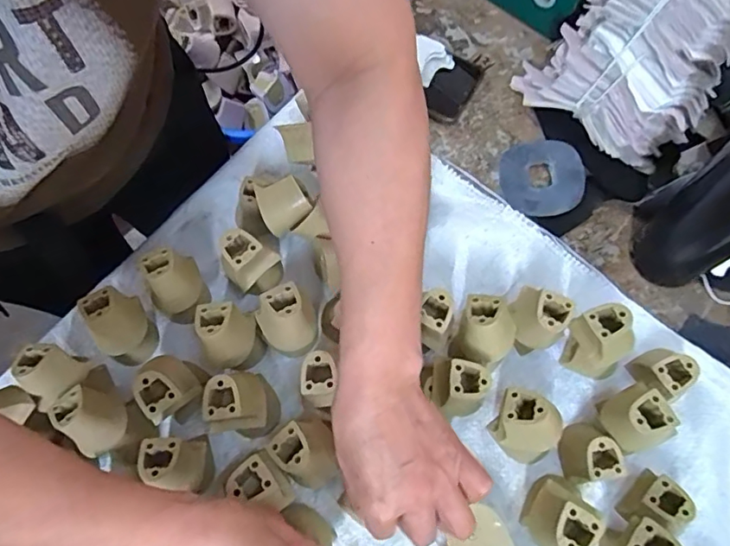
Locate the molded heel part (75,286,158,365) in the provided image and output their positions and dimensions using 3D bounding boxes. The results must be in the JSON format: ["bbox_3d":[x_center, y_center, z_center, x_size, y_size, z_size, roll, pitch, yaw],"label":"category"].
[{"bbox_3d":[-0.199,0.045,0.428,0.045,0.071,0.050,-12,70,-3],"label":"molded heel part"}]

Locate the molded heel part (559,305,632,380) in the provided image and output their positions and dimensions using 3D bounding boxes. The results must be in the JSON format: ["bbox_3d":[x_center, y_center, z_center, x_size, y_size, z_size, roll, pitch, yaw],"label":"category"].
[{"bbox_3d":[0.192,0.056,0.420,0.045,0.070,0.045,0,70,1],"label":"molded heel part"}]

